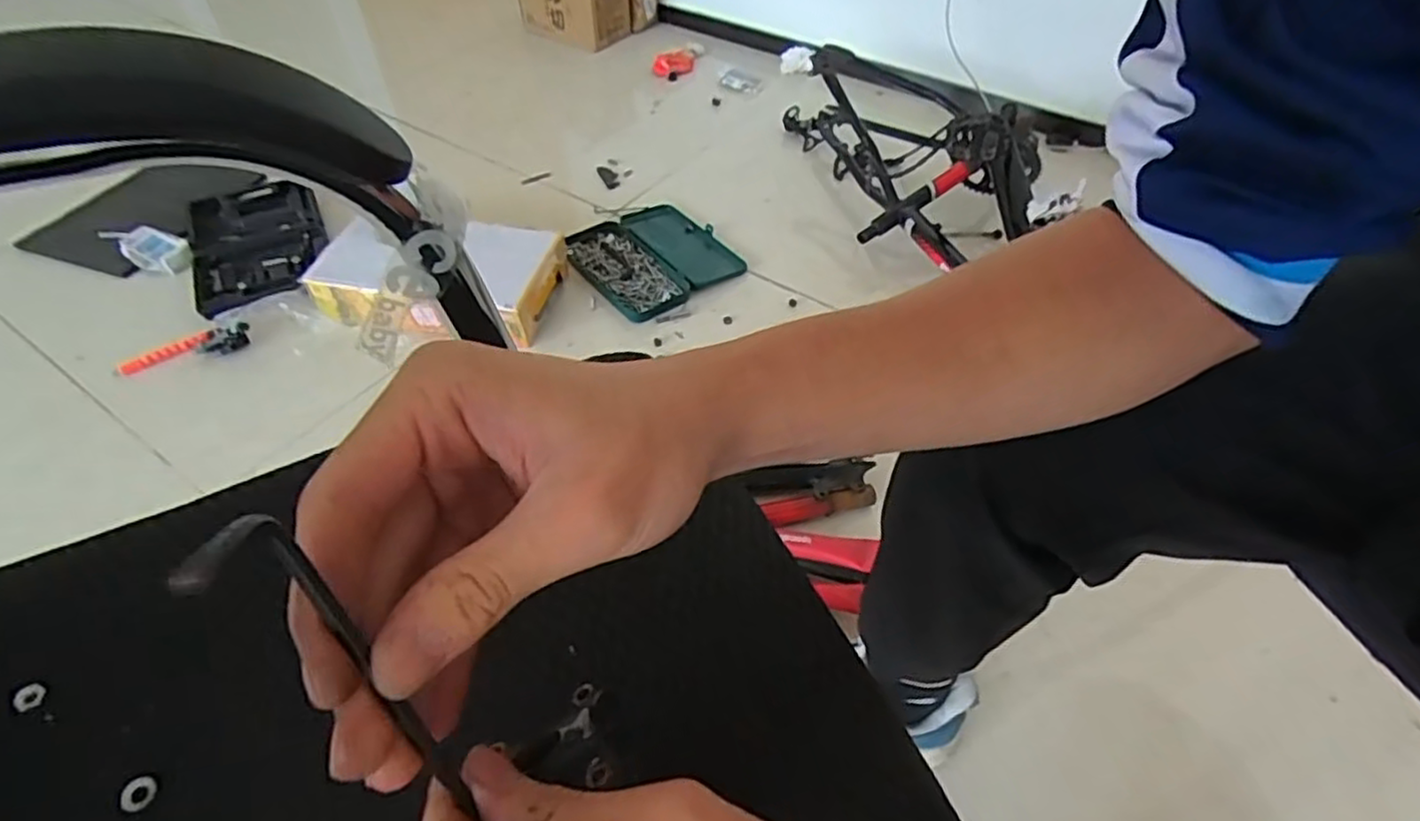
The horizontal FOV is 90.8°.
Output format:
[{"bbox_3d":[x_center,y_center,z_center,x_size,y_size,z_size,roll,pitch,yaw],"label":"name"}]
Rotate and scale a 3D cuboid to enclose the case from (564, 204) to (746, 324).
[{"bbox_3d":[-0.096,-0.269,1.228,0.251,0.039,0.251,-31,56,-24],"label":"case"}]

